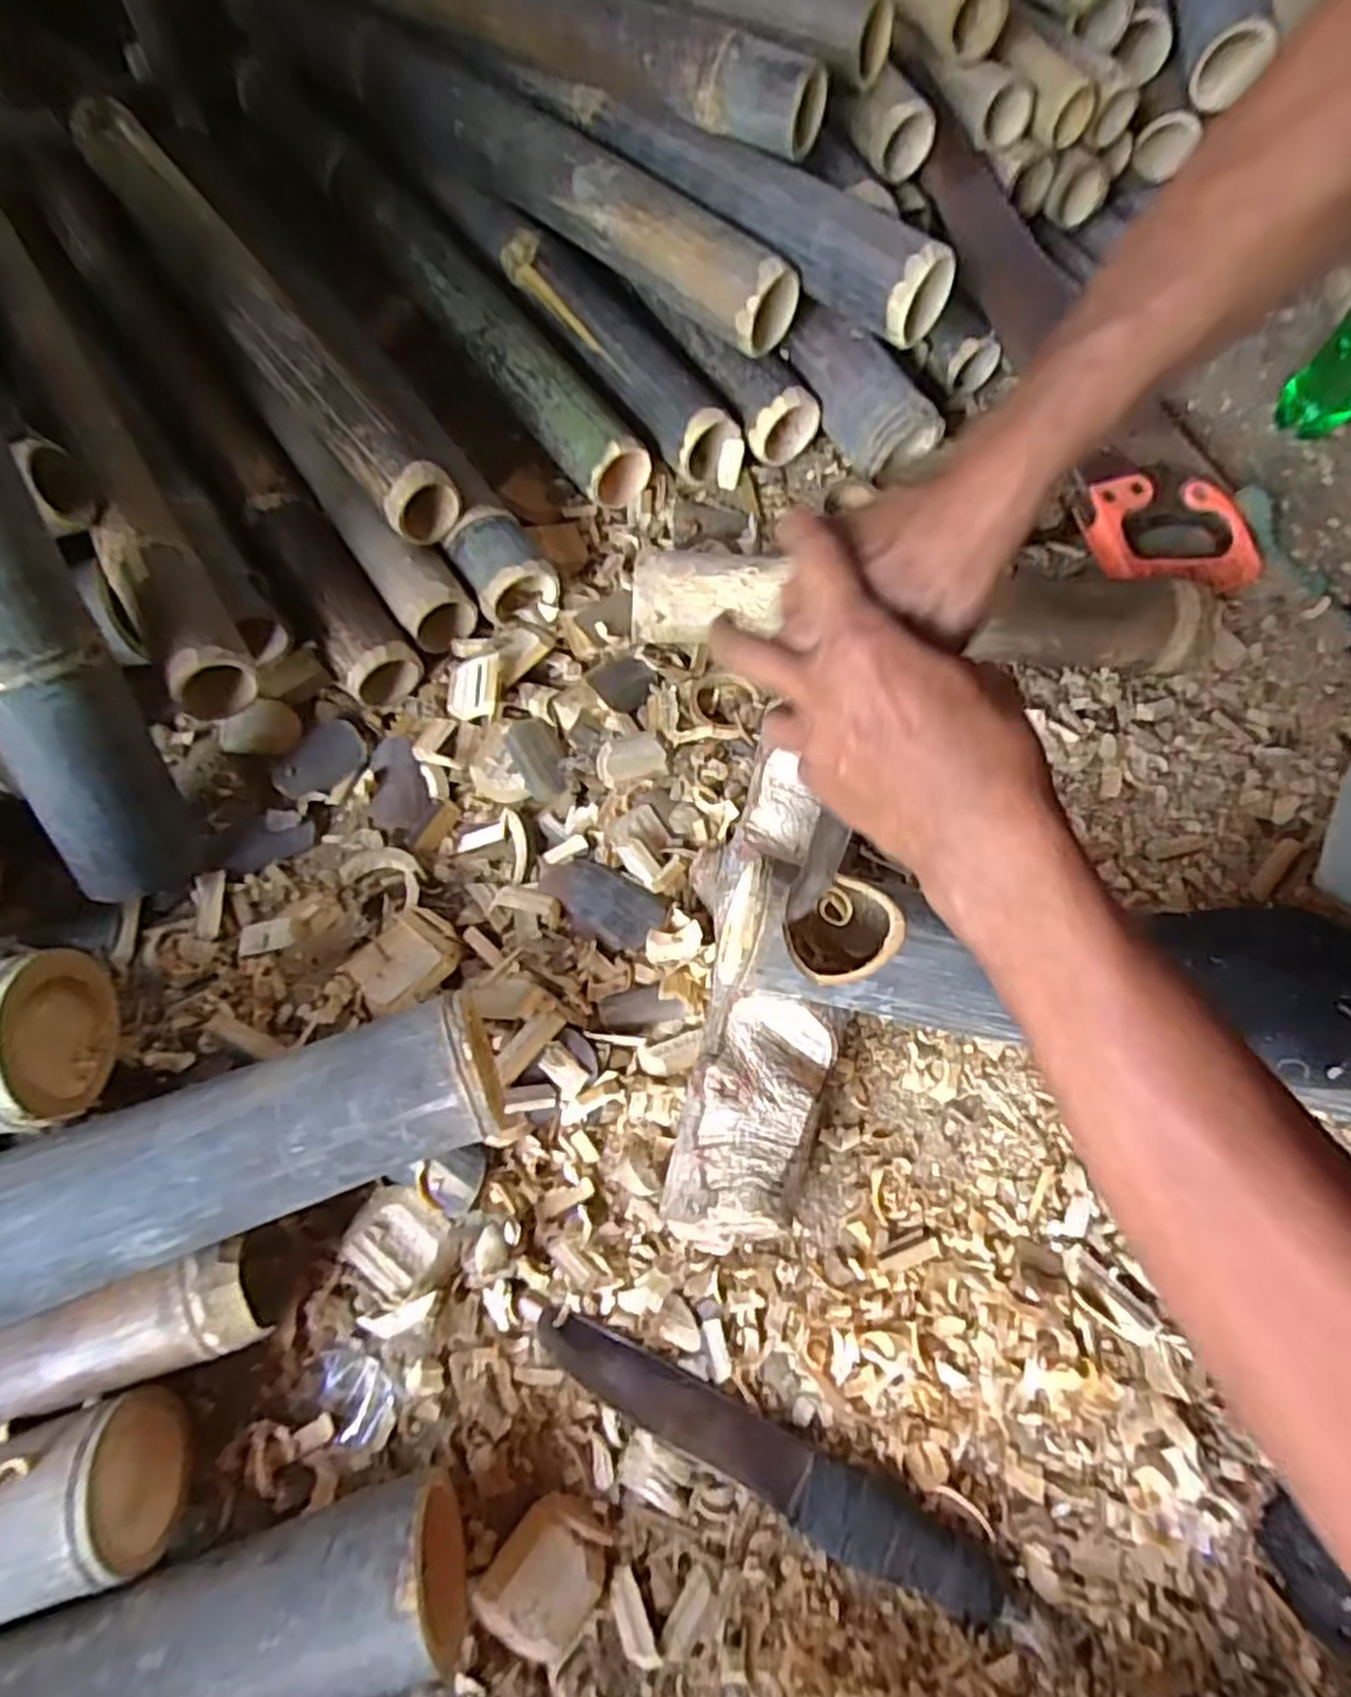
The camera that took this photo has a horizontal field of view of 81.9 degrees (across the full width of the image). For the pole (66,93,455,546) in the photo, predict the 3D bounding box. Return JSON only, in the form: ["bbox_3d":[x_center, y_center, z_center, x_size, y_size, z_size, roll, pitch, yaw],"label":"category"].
[{"bbox_3d":[-0.338,-0.435,0.625,0.063,0.061,0.532,-37,73,-14],"label":"pole"}]

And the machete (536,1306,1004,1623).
[{"bbox_3d":[0.041,0.316,0.402,0.252,0.023,0.034,24,70,8],"label":"machete"}]

